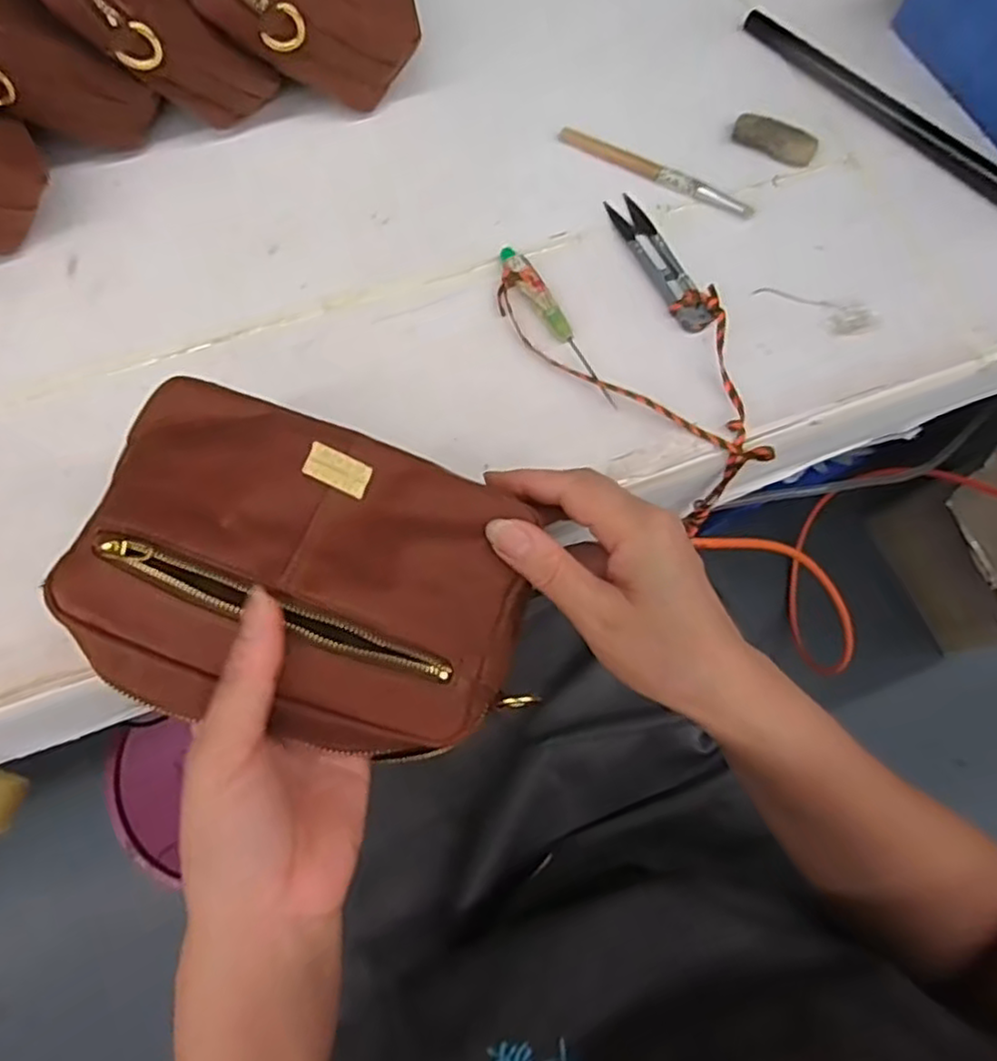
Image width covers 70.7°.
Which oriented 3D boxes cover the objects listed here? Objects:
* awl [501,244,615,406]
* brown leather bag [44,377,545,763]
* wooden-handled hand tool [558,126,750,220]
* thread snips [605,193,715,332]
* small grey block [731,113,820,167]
[{"bbox_3d":[0.034,-0.116,0.395,0.017,0.010,0.114,-33,74,-12],"label":"awl"},{"bbox_3d":[-0.080,0.017,0.295,0.182,0.039,0.129,17,71,5],"label":"brown leather bag"},{"bbox_3d":[0.097,-0.221,0.435,0.127,0.008,0.013,29,72,9],"label":"wooden-handled hand tool"},{"bbox_3d":[0.097,-0.159,0.412,0.024,0.011,0.101,-23,72,-9],"label":"thread snips"},{"bbox_3d":[0.175,-0.248,0.446,0.054,0.012,0.017,25,72,8],"label":"small grey block"}]

